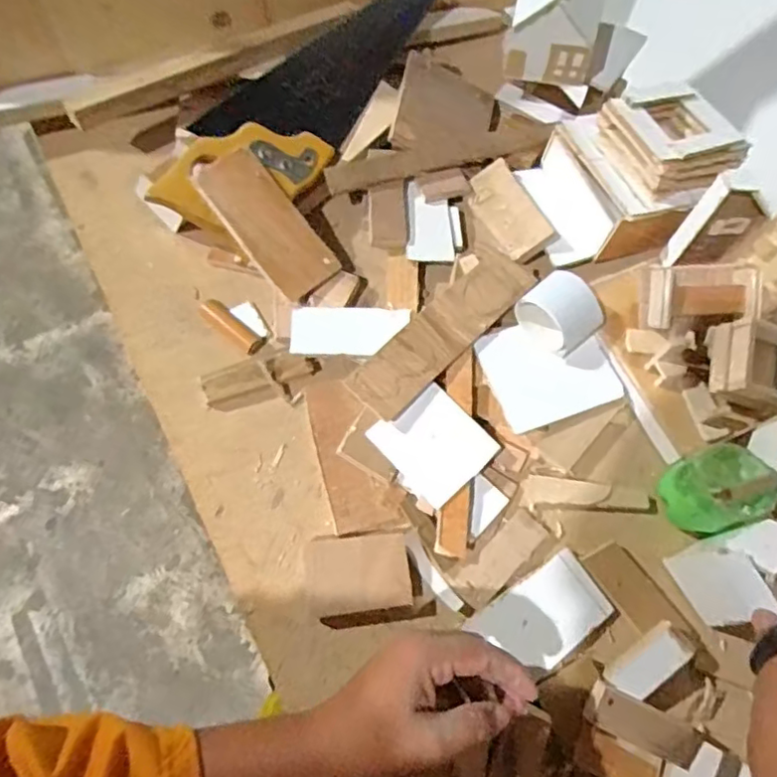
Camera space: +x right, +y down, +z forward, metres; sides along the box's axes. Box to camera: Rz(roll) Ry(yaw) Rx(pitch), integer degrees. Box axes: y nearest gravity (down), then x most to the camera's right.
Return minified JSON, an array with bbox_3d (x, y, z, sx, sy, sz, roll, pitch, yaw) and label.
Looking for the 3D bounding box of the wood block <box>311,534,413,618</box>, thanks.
[{"bbox_3d":[-0.020,0.137,0.442,0.071,0.022,0.055,-5,69,-4],"label":"wood block"}]

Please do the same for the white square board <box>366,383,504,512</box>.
[{"bbox_3d":[0.037,0.043,0.474,0.073,0.006,0.081,-41,77,-11],"label":"white square board"}]

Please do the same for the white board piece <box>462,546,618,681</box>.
[{"bbox_3d":[0.116,0.169,0.440,0.095,0.007,0.058,-32,73,-13],"label":"white board piece"}]

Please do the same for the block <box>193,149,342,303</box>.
[{"bbox_3d":[-0.102,-0.143,0.511,0.058,0.010,0.133,-45,109,-21],"label":"block"}]

